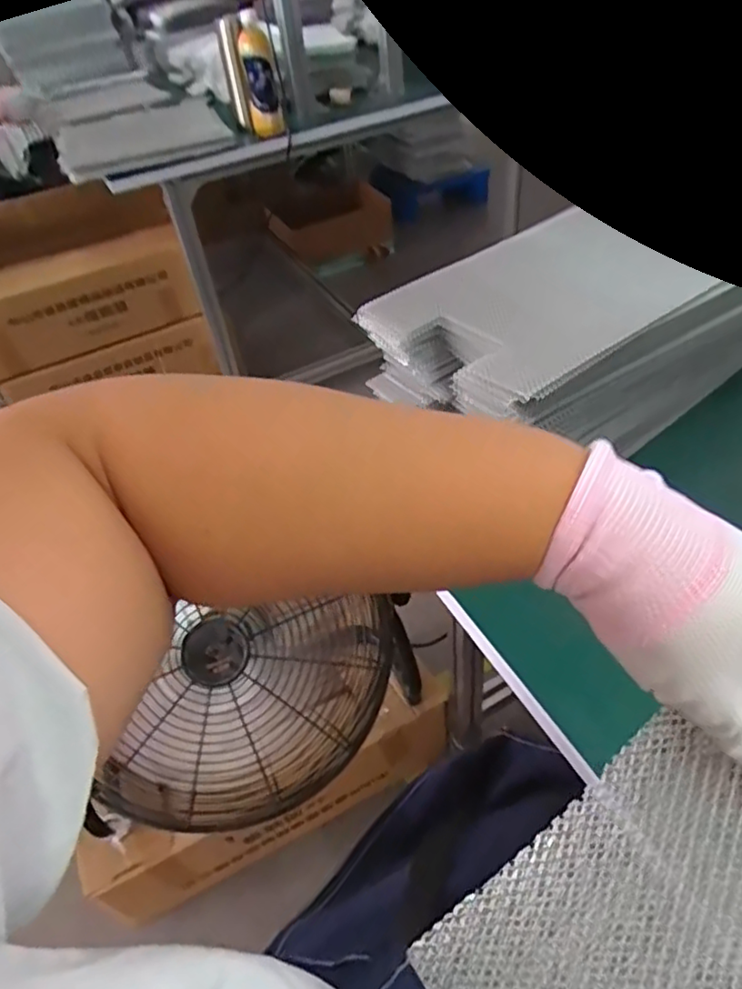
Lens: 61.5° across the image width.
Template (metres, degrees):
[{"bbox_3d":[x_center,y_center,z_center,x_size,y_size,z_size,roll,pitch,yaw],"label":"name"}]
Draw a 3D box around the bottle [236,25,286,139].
[{"bbox_3d":[-0.244,-0.909,1.382,0.070,0.198,0.055,-7,37,2],"label":"bottle"}]

